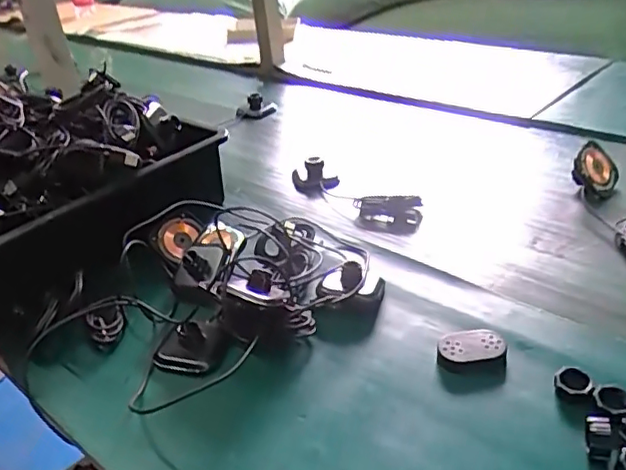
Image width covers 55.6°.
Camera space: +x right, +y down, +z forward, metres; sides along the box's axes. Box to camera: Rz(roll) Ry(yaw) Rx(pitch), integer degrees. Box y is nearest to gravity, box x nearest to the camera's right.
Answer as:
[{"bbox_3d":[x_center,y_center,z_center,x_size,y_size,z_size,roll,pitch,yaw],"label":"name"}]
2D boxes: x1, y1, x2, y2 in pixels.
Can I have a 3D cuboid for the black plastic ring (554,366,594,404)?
[{"bbox_3d":[0.196,0.113,0.447,0.026,0.019,0.026,-3,32,2],"label":"black plastic ring"}]

